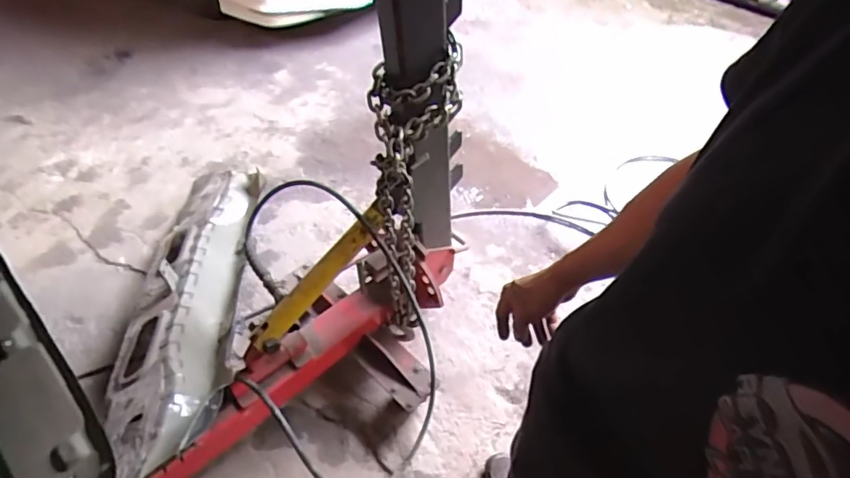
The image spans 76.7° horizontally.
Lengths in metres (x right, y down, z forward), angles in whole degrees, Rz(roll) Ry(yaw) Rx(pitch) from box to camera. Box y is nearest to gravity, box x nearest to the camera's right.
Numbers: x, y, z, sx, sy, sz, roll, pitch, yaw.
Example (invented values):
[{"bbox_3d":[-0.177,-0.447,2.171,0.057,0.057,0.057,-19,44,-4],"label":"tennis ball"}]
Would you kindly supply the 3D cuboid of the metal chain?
[{"bbox_3d":[-0.023,-0.069,1.301,0.181,0.736,0.249,2,48,1],"label":"metal chain"}]

